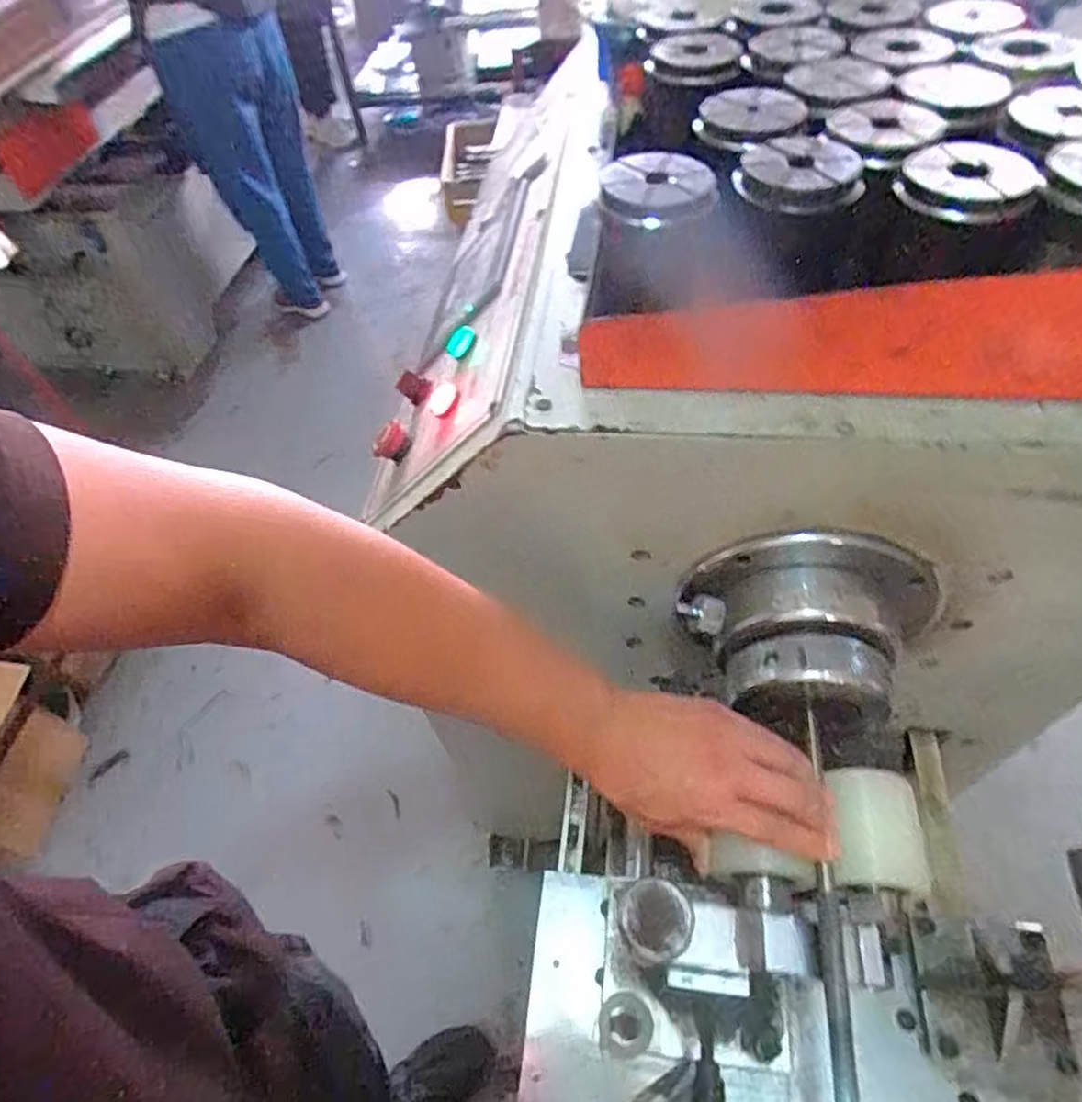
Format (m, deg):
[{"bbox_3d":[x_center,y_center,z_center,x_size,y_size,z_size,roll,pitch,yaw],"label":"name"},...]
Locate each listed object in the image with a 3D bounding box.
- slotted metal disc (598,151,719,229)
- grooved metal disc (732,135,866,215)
[{"bbox_3d":[0.071,-0.221,0.415,0.067,0.019,0.058,0,54,3],"label":"slotted metal disc"},{"bbox_3d":[0.158,-0.227,0.415,0.070,0.017,0.072,-1,54,2],"label":"grooved metal disc"}]

